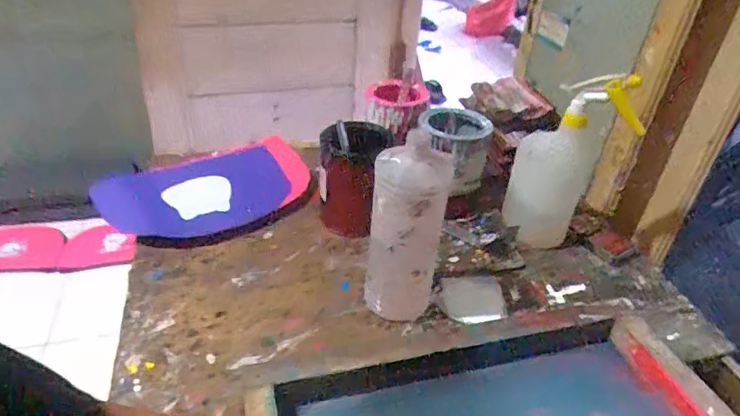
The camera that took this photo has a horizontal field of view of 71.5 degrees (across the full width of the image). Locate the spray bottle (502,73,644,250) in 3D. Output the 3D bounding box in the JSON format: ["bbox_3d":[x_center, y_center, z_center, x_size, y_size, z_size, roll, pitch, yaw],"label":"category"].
[{"bbox_3d":[0.269,-0.069,0.721,0.126,0.246,0.114,7,34,3],"label":"spray bottle"}]

